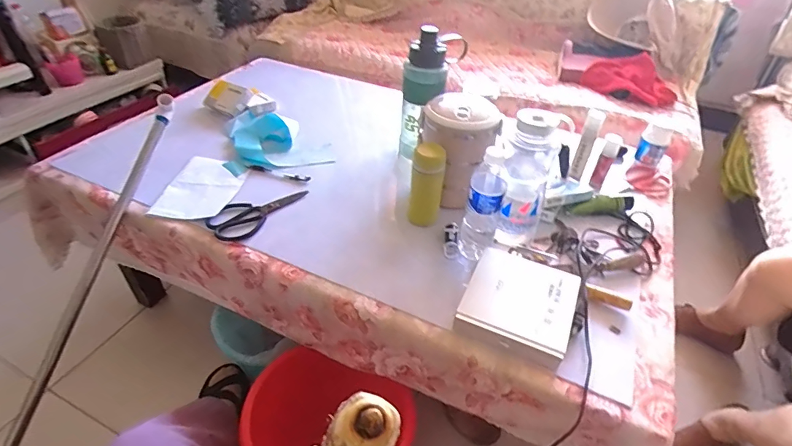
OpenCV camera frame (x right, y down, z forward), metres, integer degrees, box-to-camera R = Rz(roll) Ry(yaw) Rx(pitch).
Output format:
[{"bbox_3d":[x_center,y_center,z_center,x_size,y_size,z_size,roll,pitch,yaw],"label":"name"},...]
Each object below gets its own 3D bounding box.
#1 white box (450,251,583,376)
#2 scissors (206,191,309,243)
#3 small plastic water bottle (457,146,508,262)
[{"bbox_3d":[0.196,0.126,0.693,0.161,0.031,0.174,20,45,18],"label":"white box"},{"bbox_3d":[-0.271,-0.025,0.878,0.199,0.015,0.092,-30,52,-31],"label":"scissors"},{"bbox_3d":[0.149,-0.029,0.750,0.059,0.206,0.064,13,43,11],"label":"small plastic water bottle"}]

